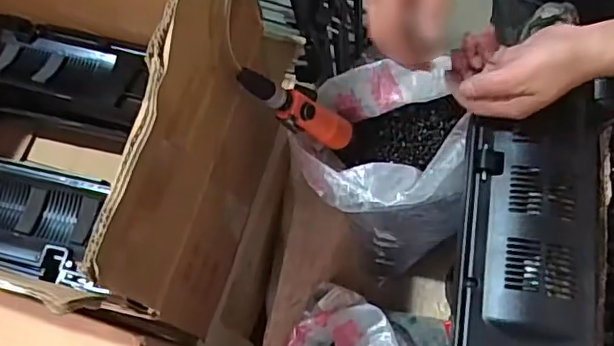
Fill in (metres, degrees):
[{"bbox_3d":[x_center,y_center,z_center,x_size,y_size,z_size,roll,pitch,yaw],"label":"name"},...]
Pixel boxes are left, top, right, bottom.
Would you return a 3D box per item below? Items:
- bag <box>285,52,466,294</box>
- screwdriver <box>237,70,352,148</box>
[{"bbox_3d":[0.097,-0.001,0.756,0.200,0.269,0.219,5,69,4],"label":"bag"},{"bbox_3d":[-0.009,-0.079,0.648,0.029,0.190,0.053,-16,64,35],"label":"screwdriver"}]

